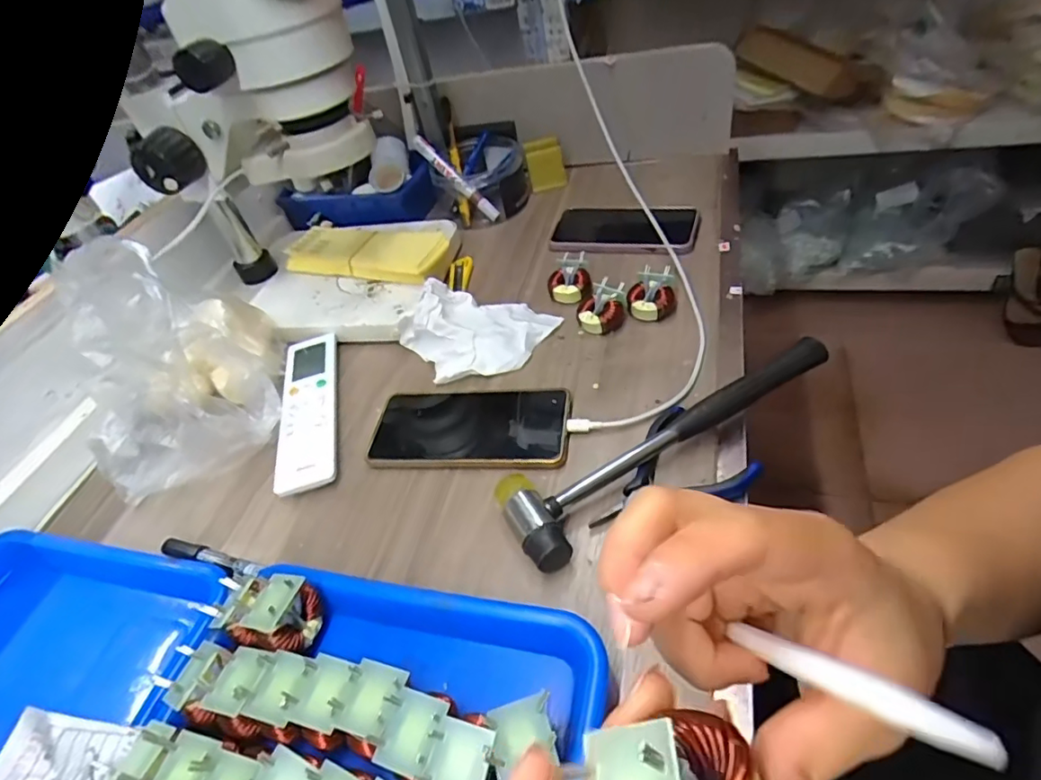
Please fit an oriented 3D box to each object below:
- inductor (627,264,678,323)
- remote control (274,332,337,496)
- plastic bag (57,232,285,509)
[{"bbox_3d":[0.124,-0.089,0.532,0.043,0.032,0.045,7,48,22],"label":"inductor"},{"bbox_3d":[-0.192,0.016,0.514,0.051,0.021,0.192,-16,44,-2],"label":"remote control"},{"bbox_3d":[-0.290,-0.029,0.465,0.137,0.157,0.176,-21,45,-9],"label":"plastic bag"}]

